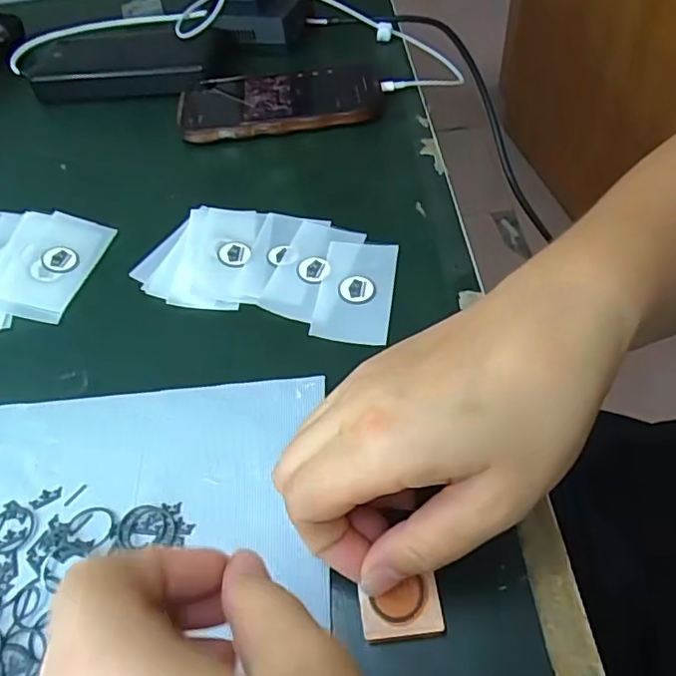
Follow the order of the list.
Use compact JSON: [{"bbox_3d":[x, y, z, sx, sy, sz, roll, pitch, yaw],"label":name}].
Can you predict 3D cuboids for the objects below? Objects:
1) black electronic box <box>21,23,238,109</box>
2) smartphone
[{"bbox_3d":[-0.182,-0.241,0.504,0.169,0.024,0.086,-1,51,5],"label":"black electronic box"},{"bbox_3d":[-0.044,-0.186,0.451,0.151,0.014,0.083,-7,51,0],"label":"smartphone"}]

